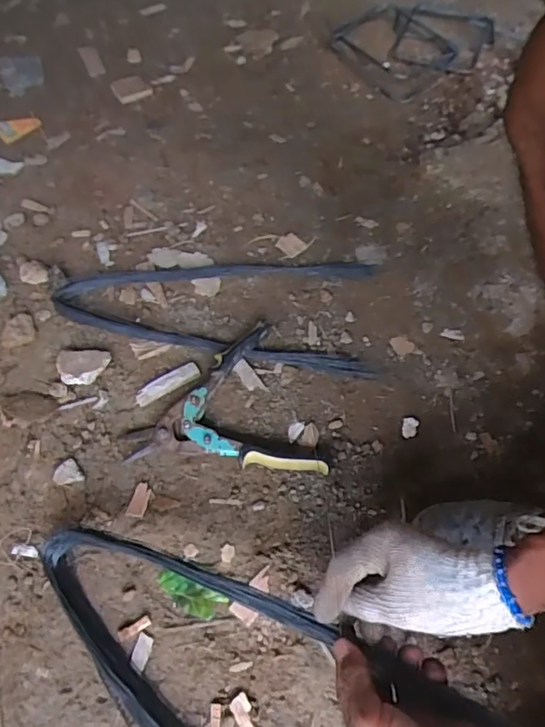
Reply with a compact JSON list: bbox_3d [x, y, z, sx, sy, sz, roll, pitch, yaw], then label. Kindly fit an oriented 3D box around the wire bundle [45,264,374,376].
[{"bbox_3d":[-0.079,-0.076,0.713,0.419,0.019,0.179,6,55,0],"label":"wire bundle"}]

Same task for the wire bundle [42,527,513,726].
[{"bbox_3d":[-0.044,0.289,0.458,0.432,0.035,0.227,26,83,21],"label":"wire bundle"}]

